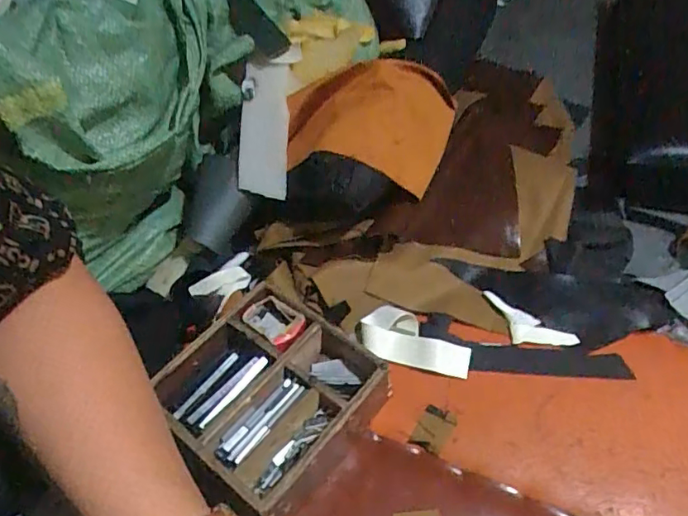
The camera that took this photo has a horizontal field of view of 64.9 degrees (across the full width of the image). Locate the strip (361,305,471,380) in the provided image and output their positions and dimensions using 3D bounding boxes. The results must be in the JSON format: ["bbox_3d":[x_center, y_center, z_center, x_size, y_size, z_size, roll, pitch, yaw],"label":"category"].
[{"bbox_3d":[0.096,0.112,0.731,0.149,0.032,0.075,9,50,13],"label":"strip"}]

